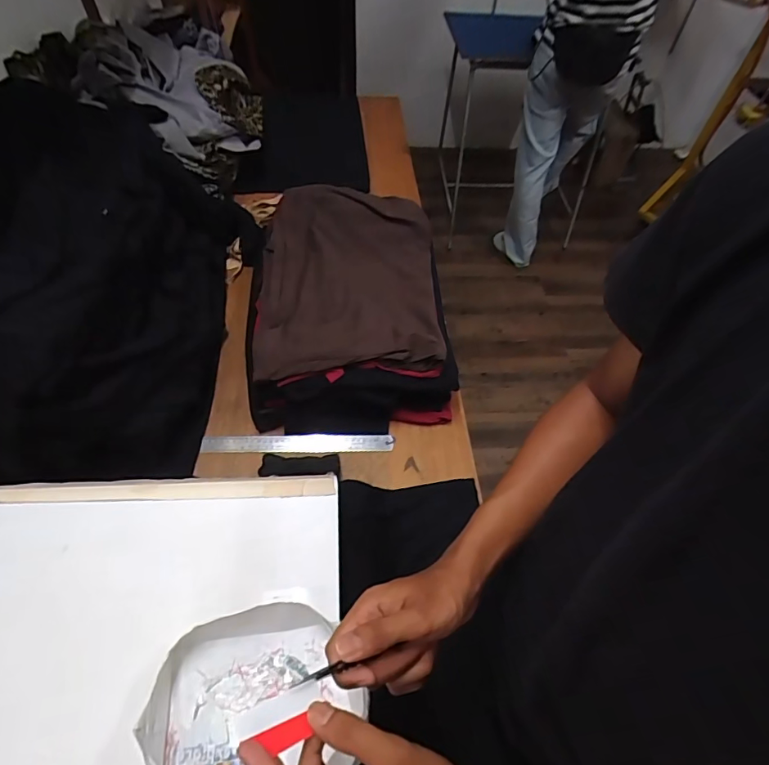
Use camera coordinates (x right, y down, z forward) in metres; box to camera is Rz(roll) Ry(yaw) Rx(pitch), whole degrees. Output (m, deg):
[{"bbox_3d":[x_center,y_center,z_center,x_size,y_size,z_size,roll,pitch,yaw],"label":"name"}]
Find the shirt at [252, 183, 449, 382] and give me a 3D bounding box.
[{"bbox_3d":[-0.063,-0.192,0.880,0.325,0.074,0.470,1,54,-3],"label":"shirt"}]

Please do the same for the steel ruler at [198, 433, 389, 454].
[{"bbox_3d":[-0.145,0.103,0.791,0.316,0.008,0.033,1,77,-4],"label":"steel ruler"}]

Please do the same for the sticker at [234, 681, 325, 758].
[{"bbox_3d":[-0.068,0.223,0.307,0.056,0.004,0.029,-7,48,-27],"label":"sticker"}]

